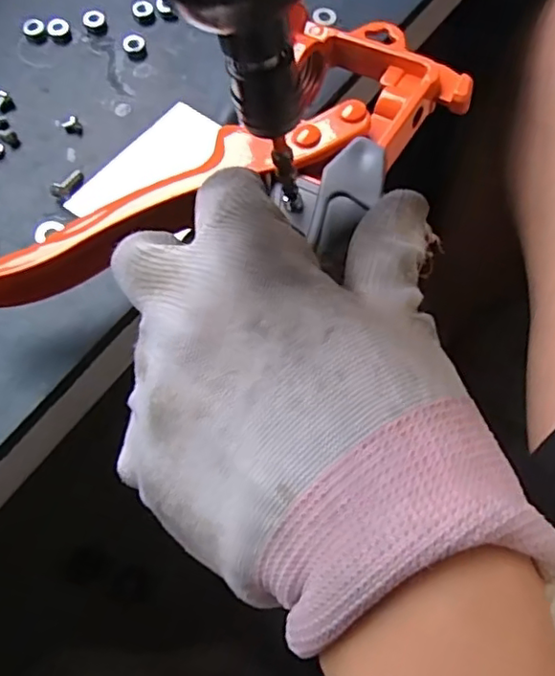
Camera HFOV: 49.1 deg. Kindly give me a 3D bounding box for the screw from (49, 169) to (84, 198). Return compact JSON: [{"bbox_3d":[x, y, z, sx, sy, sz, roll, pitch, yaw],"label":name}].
[{"bbox_3d":[-0.091,-0.067,0.263,0.009,0.006,0.019,25,50,8],"label":"screw"}]

